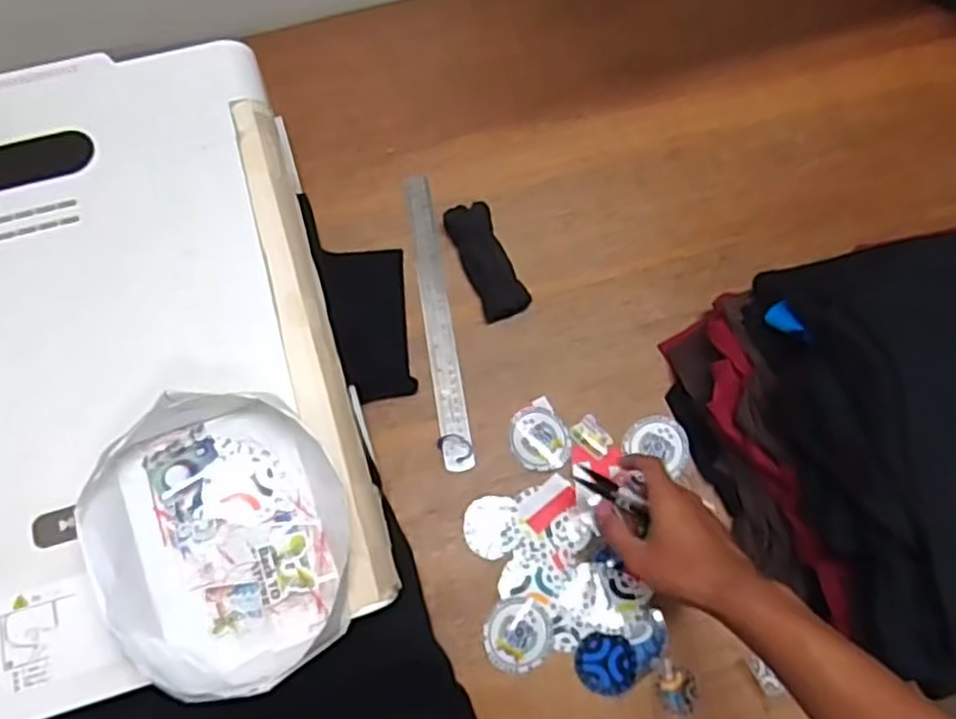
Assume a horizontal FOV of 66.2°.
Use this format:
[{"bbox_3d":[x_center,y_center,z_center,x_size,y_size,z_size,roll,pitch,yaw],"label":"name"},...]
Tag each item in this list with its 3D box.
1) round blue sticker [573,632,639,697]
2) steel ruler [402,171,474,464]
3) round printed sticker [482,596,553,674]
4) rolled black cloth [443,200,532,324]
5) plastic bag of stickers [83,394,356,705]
[{"bbox_3d":[0.114,0.271,0.652,0.055,0.004,0.050,0,71,-1],"label":"round blue sticker"},{"bbox_3d":[-0.042,-0.046,0.757,0.030,0.005,0.322,-8,72,-4],"label":"steel ruler"},{"bbox_3d":[0.036,0.247,0.659,0.061,0.006,0.061,0,71,-1],"label":"round printed sticker"},{"bbox_3d":[0.009,-0.105,0.766,0.046,0.019,0.127,-22,73,-8],"label":"rolled black cloth"},{"bbox_3d":[-0.168,0.119,0.492,0.161,0.045,0.196,-19,72,-7],"label":"plastic bag of stickers"}]

